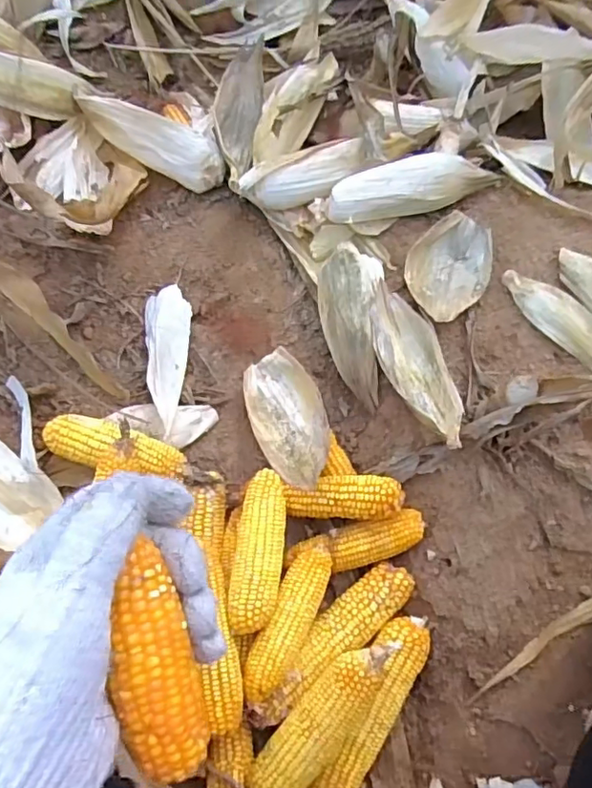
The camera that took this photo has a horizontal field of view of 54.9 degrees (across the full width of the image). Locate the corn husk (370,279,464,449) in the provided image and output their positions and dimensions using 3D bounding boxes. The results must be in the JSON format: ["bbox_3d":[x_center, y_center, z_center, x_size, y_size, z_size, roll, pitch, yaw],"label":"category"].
[{"bbox_3d":[0.136,-0.033,0.642,0.066,0.033,0.224,-14,55,-5],"label":"corn husk"}]

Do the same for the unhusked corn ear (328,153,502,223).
[{"bbox_3d":[0.155,-0.279,0.753,0.233,0.046,0.065,-16,70,-6],"label":"unhusked corn ear"}]

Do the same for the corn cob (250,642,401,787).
[{"bbox_3d":[0.026,0.319,0.553,0.058,0.046,0.190,37,93,13],"label":"corn cob"}]

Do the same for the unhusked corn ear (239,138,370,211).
[{"bbox_3d":[0.012,-0.292,0.764,0.174,0.041,0.065,-17,71,-6],"label":"unhusked corn ear"}]

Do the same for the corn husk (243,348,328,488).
[{"bbox_3d":[-0.009,0.027,0.672,0.085,0.046,0.178,-19,71,-7],"label":"corn husk"}]

